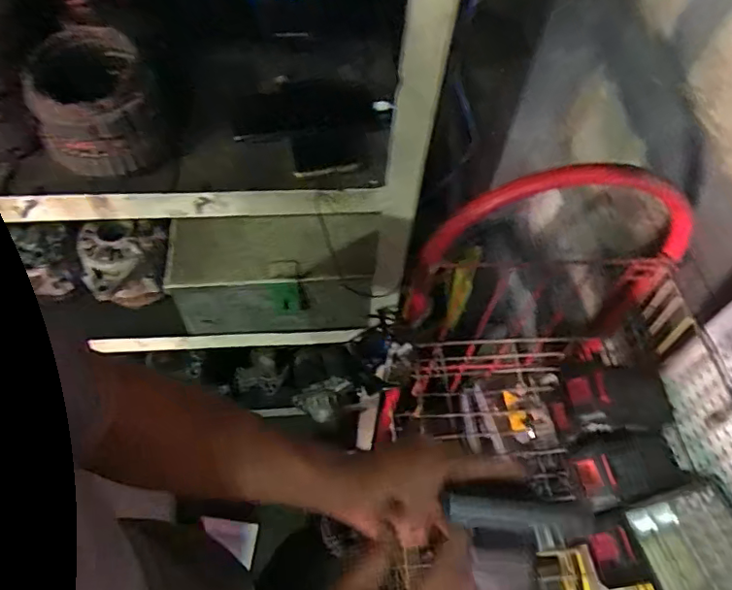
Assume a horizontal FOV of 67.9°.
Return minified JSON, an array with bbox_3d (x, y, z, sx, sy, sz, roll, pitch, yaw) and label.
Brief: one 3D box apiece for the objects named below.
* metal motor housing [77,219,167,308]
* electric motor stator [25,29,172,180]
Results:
[{"bbox_3d":[-0.363,-0.044,0.824,0.121,0.118,0.101,-30,63,-20],"label":"metal motor housing"},{"bbox_3d":[-0.284,-0.201,0.576,0.125,0.101,0.111,-14,59,-11],"label":"electric motor stator"}]

